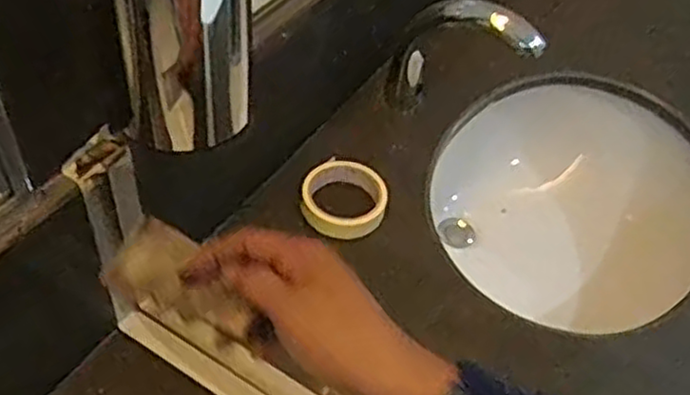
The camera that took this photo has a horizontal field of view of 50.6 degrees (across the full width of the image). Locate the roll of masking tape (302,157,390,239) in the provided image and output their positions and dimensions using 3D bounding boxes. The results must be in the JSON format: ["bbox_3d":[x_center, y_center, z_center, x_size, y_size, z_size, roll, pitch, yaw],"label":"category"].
[{"bbox_3d":[-0.002,0.002,0.810,0.091,0.040,0.084,3,49,-4],"label":"roll of masking tape"}]

